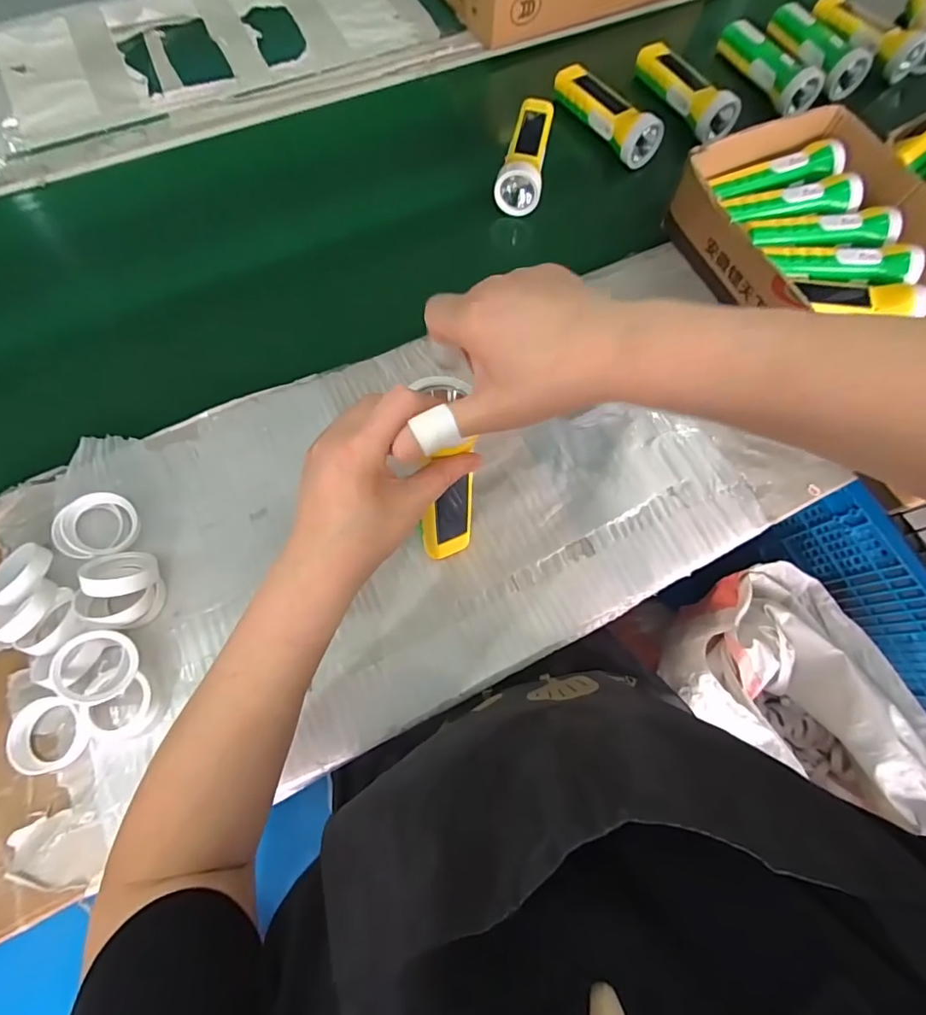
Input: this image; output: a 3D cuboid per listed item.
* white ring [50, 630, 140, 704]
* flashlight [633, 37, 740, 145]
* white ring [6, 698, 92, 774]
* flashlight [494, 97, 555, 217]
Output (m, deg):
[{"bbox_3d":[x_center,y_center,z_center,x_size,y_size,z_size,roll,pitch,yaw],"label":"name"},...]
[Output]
[{"bbox_3d":[-0.277,0.120,0.363,0.052,0.012,0.051,38,57,-27],"label":"white ring"},{"bbox_3d":[0.298,-0.560,0.641,0.052,0.046,0.166,-23,73,-9],"label":"flashlight"},{"bbox_3d":[-0.321,0.176,0.374,0.057,0.017,0.054,1,71,-1],"label":"white ring"},{"bbox_3d":[0.077,-0.438,0.600,0.053,0.052,0.179,10,71,2],"label":"flashlight"}]

